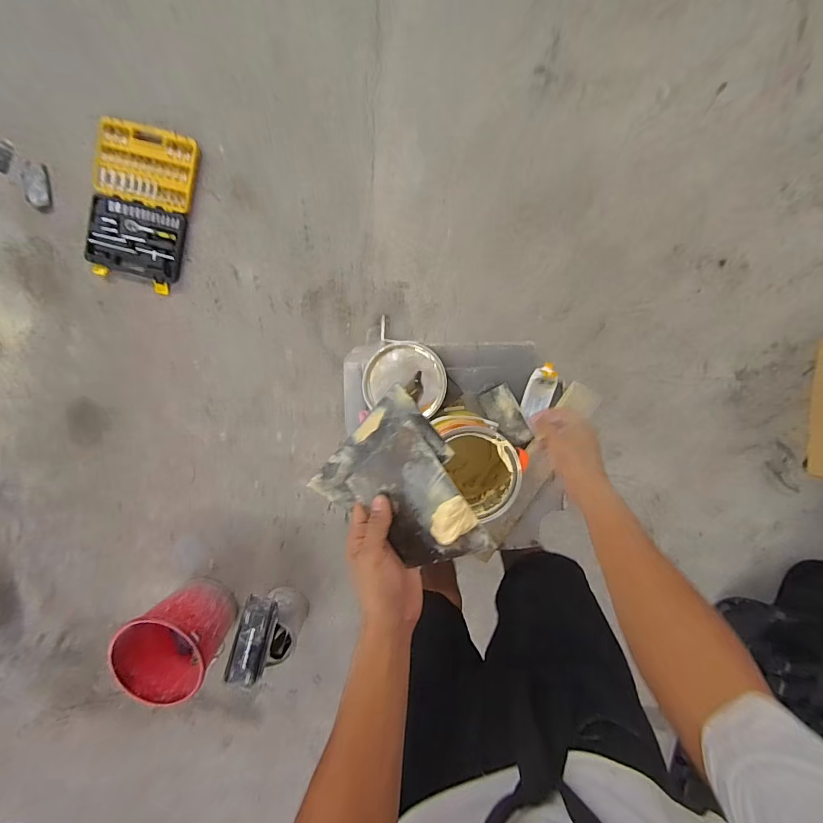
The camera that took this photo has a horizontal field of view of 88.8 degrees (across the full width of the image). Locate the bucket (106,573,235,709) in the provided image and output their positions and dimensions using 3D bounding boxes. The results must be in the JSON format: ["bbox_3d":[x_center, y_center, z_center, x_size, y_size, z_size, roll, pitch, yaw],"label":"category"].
[{"bbox_3d":[-0.676,0.662,1.247,0.252,0.242,0.262,1,98,4],"label":"bucket"}]

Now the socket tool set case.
[{"bbox_3d":[-0.767,-0.579,1.192,0.278,0.041,0.410,16,98,2],"label":"socket tool set case"}]

